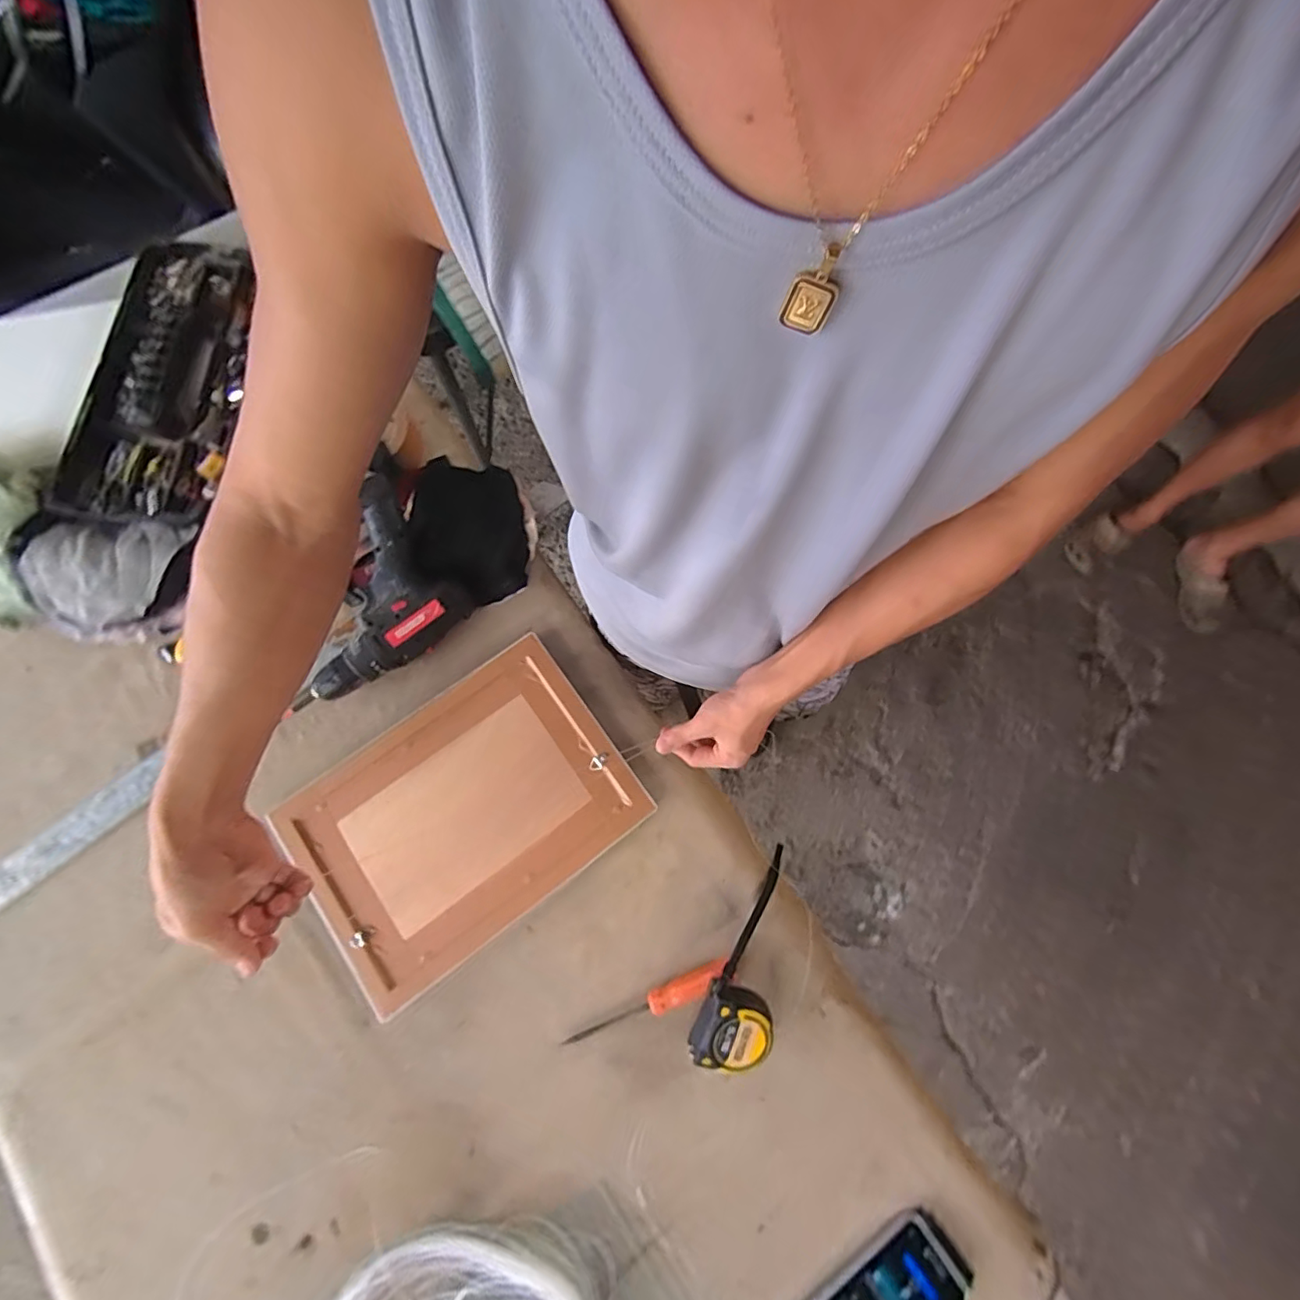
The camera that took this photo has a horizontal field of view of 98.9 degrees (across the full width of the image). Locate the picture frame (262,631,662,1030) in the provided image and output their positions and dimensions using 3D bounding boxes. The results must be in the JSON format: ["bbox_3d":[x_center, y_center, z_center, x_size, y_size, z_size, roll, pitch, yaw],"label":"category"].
[{"bbox_3d":[-0.191,0.163,0.565,0.321,0.022,0.232,-36,77,-11],"label":"picture frame"}]

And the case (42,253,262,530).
[{"bbox_3d":[-0.558,-0.319,0.646,0.181,0.062,0.361,1,75,-3],"label":"case"}]

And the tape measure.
[{"bbox_3d":[0.103,0.291,0.544,0.067,0.053,0.214,22,62,5],"label":"tape measure"}]

